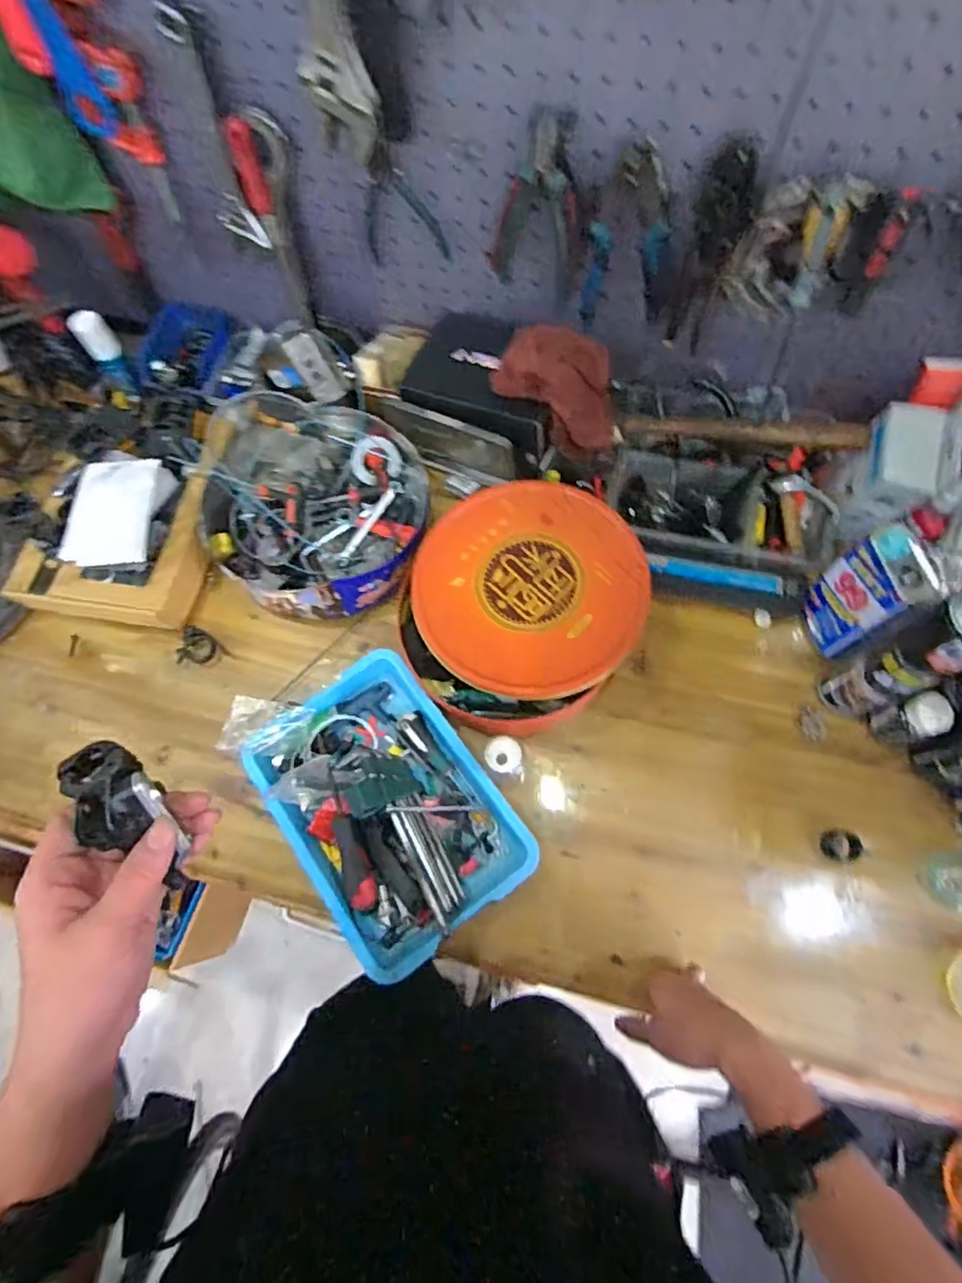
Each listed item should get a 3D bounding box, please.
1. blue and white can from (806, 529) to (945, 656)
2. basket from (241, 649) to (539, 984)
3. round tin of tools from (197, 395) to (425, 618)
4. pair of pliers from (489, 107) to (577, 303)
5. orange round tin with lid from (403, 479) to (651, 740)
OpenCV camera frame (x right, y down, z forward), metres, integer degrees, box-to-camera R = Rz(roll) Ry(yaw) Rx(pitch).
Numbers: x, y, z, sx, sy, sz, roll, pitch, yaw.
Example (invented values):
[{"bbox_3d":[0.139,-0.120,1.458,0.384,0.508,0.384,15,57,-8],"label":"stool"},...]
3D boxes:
[{"bbox_3d":[0.437,-0.049,0.674,0.042,0.168,0.097,-10,70,-1],"label":"blue and white can"},{"bbox_3d":[-0.111,0.188,0.686,0.222,0.069,0.321,-36,72,-10],"label":"basket"},{"bbox_3d":[-0.232,-0.186,0.803,0.307,0.092,0.298,-1,70,2],"label":"round tin of tools"},{"bbox_3d":[0.060,-0.461,0.624,0.099,0.177,0.034,23,73,9],"label":"pair of pliers"},{"bbox_3d":[0.054,-0.038,0.724,0.264,0.111,0.282,-1,70,2],"label":"orange round tin with lid"}]

